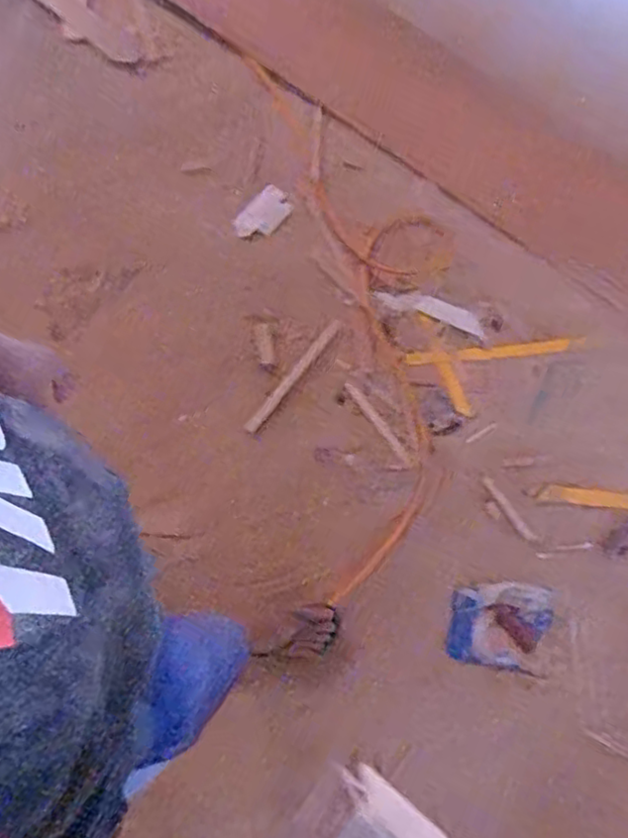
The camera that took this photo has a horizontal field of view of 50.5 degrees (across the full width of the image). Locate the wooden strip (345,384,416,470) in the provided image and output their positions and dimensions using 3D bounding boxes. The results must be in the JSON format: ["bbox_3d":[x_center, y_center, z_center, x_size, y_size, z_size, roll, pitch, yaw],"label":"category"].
[{"bbox_3d":[0.154,0.012,1.589,0.024,0.005,0.243,-34,77,-10],"label":"wooden strip"}]

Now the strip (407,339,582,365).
[{"bbox_3d":[0.445,-0.165,1.624,0.444,0.016,0.032,-6,74,-3],"label":"strip"}]

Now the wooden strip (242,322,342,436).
[{"bbox_3d":[-0.051,-0.106,1.621,0.031,0.019,0.351,36,76,9],"label":"wooden strip"}]

